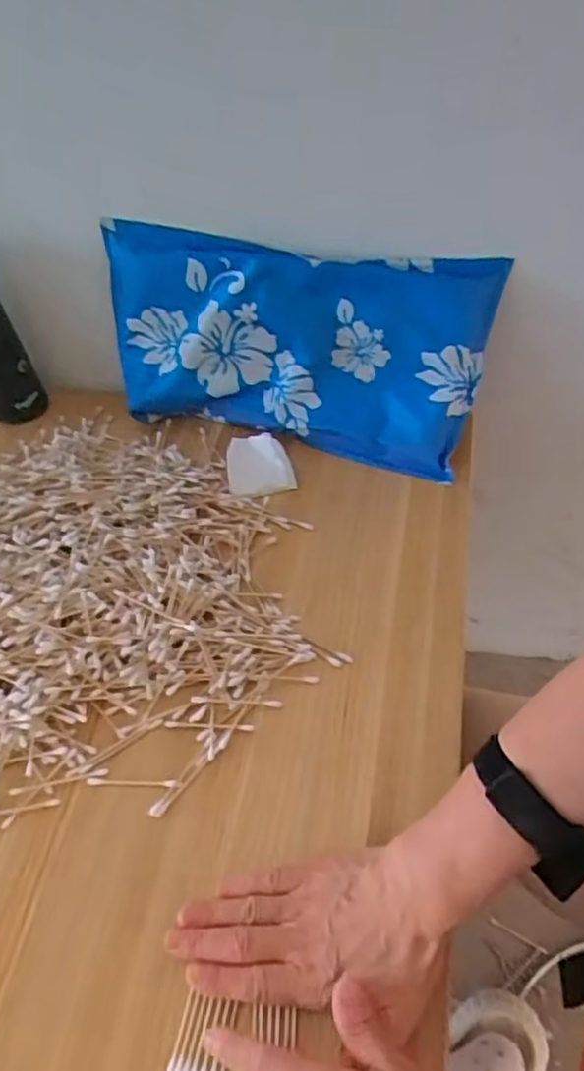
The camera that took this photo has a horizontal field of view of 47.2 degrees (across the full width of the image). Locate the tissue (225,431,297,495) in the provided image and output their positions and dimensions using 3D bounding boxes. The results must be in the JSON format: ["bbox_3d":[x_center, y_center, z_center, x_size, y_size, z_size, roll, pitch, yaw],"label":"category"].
[{"bbox_3d":[-0.034,-0.072,0.667,0.062,0.010,0.075,-12,47,-2],"label":"tissue"}]

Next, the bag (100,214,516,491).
[{"bbox_3d":[-0.005,-0.181,0.654,0.378,0.199,0.053,10,32,12],"label":"bag"}]

